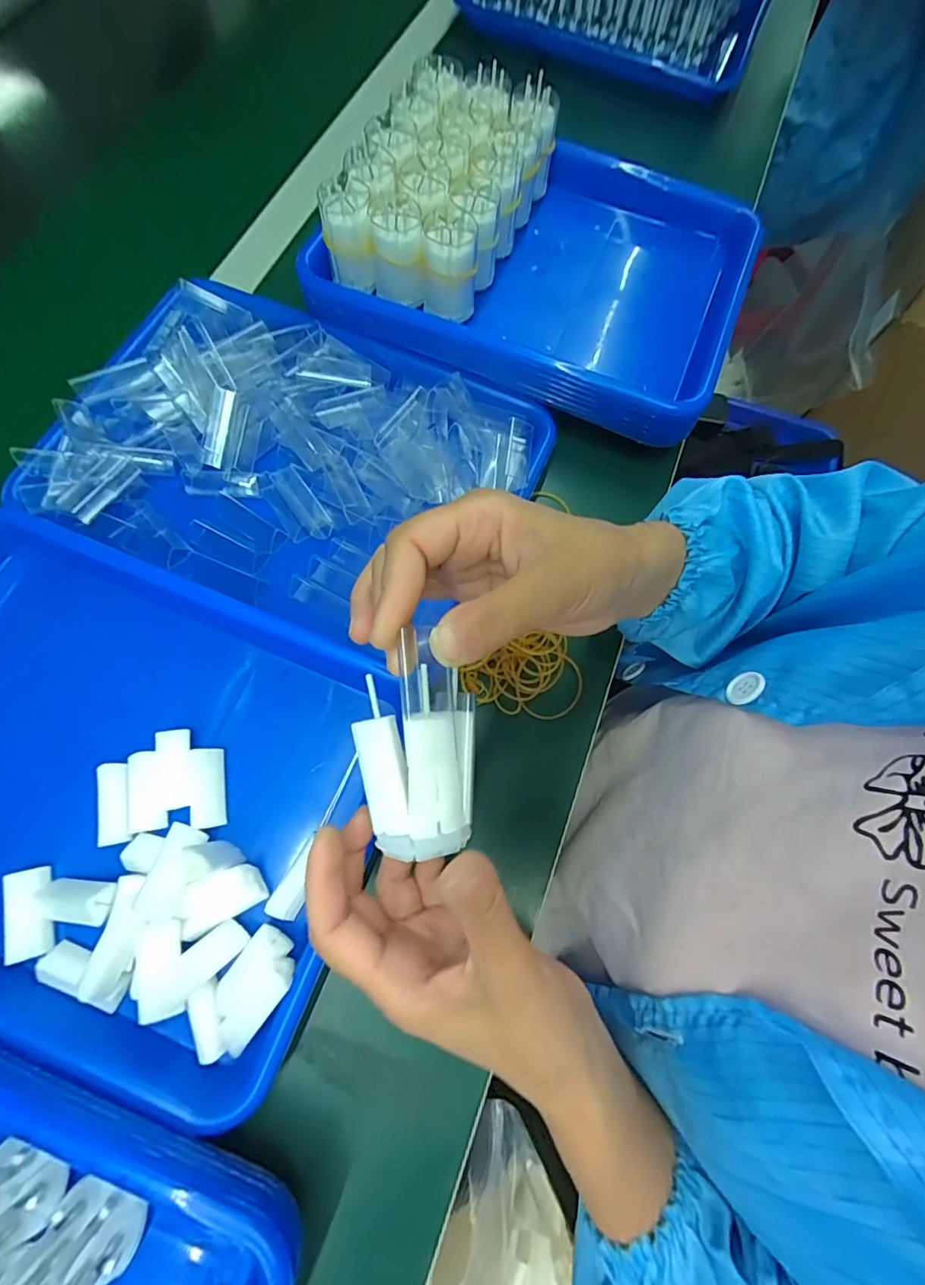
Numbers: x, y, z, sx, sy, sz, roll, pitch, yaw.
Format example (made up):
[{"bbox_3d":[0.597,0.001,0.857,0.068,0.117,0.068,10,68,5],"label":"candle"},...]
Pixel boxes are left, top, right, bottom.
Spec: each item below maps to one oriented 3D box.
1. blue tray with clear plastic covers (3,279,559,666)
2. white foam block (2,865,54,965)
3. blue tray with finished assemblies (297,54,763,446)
[{"bbox_3d":[-0.118,-0.137,0.368,0.314,0.038,0.231,23,72,5],"label":"blue tray with clear plastic covers"},{"bbox_3d":[-0.239,0.149,0.281,0.018,0.012,0.045,-16,73,-8],"label":"white foam block"},{"bbox_3d":[0.063,-0.320,0.405,0.303,0.070,0.246,21,72,4],"label":"blue tray with finished assemblies"}]

